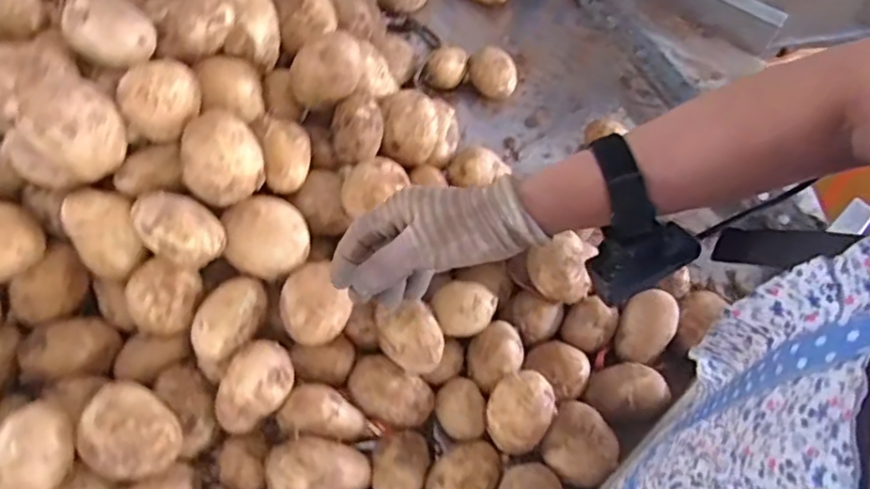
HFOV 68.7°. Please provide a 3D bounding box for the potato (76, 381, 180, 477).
[{"bbox_3d":[-0.239,0.147,0.496,0.071,0.047,0.071,22,50,-30],"label":"potato"}]

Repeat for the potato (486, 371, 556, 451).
[{"bbox_3d":[0.072,0.137,0.530,0.050,0.039,0.064,26,66,14],"label":"potato"}]

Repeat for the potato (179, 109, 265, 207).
[{"bbox_3d":[-0.181,-0.075,0.530,0.064,0.050,0.067,-1,63,1],"label":"potato"}]

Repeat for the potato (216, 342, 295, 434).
[{"bbox_3d":[-0.145,0.118,0.522,0.049,0.039,0.071,21,65,12],"label":"potato"}]

